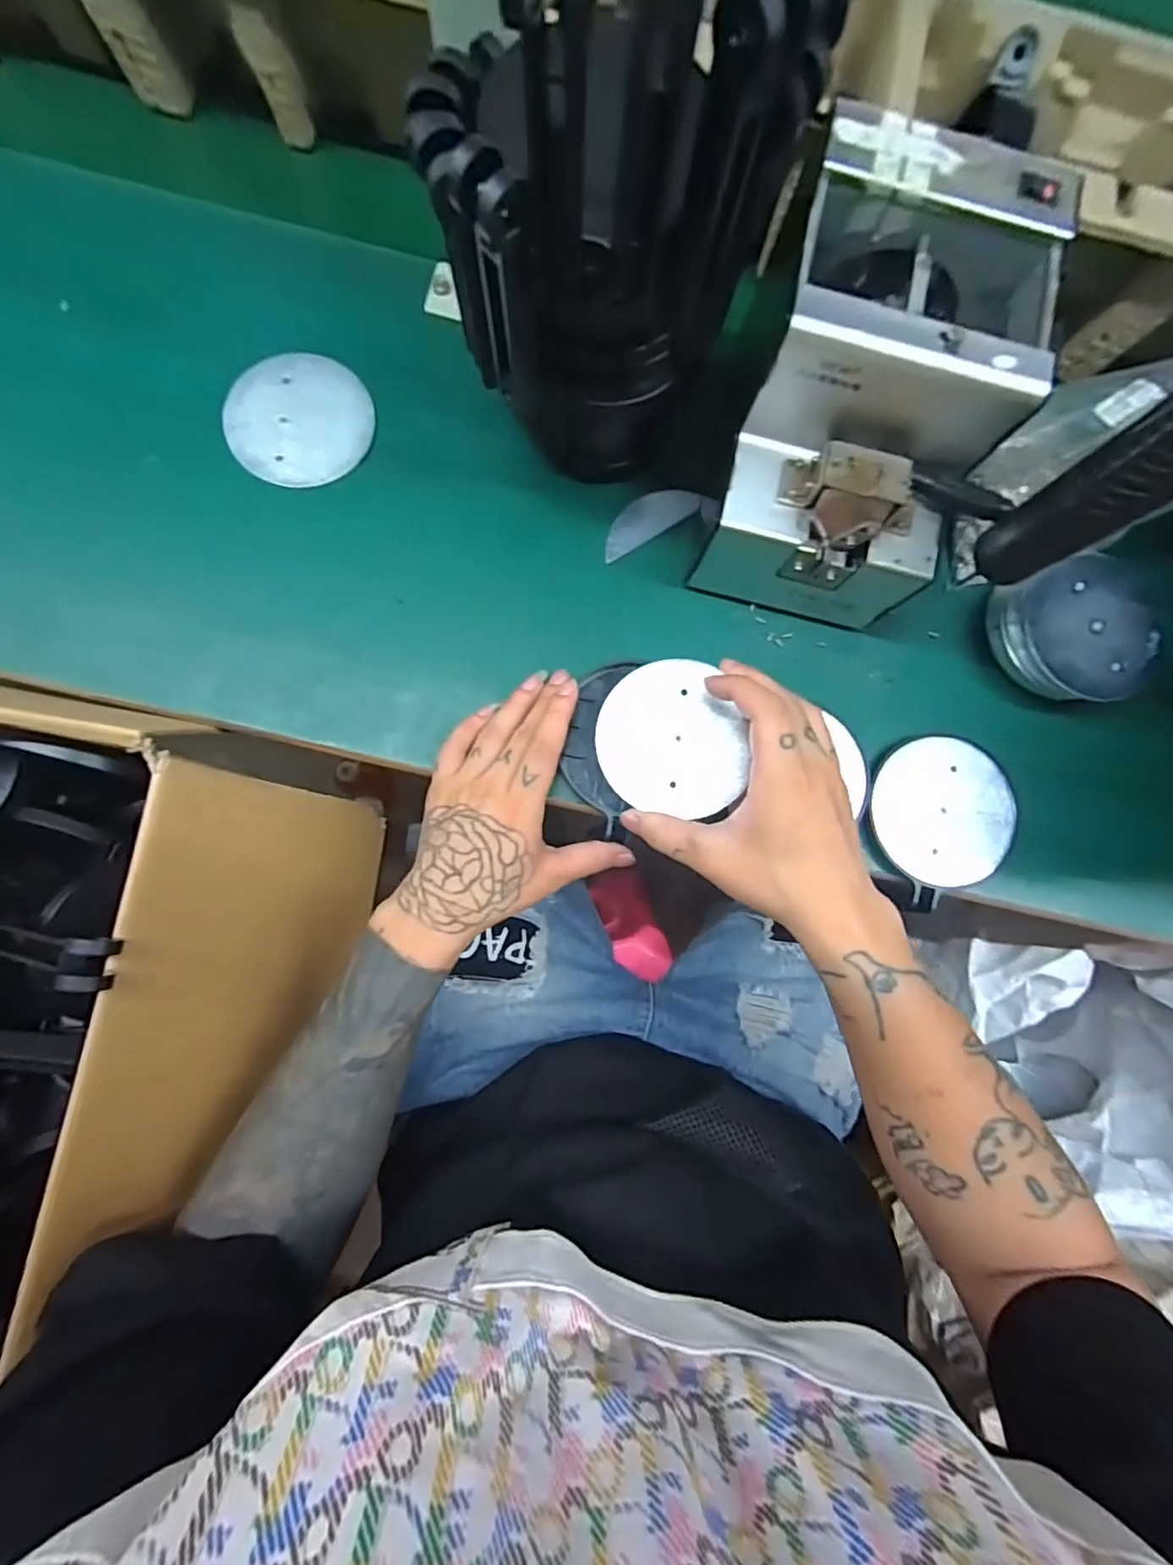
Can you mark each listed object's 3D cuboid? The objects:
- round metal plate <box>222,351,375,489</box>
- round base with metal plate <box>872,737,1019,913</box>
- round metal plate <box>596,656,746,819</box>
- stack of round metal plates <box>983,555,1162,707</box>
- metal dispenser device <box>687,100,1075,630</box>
[{"bbox_3d":[-0.189,-0.238,0.387,0.090,0.004,0.088,0,86,-5],"label":"round metal plate"},{"bbox_3d":[0.230,0.019,0.381,0.093,0.013,0.096,1,83,-5],"label":"round base with metal plate"},{"bbox_3d":[0.051,-0.027,0.346,0.086,0.011,0.090,1,83,-5],"label":"round metal plate"},{"bbox_3d":[0.319,-0.096,0.391,0.092,0.042,0.095,-18,85,-7],"label":"stack of round metal plates"},{"bbox_3d":[0.151,-0.205,0.334,0.125,0.151,0.172,10,82,-3],"label":"metal dispenser device"}]

